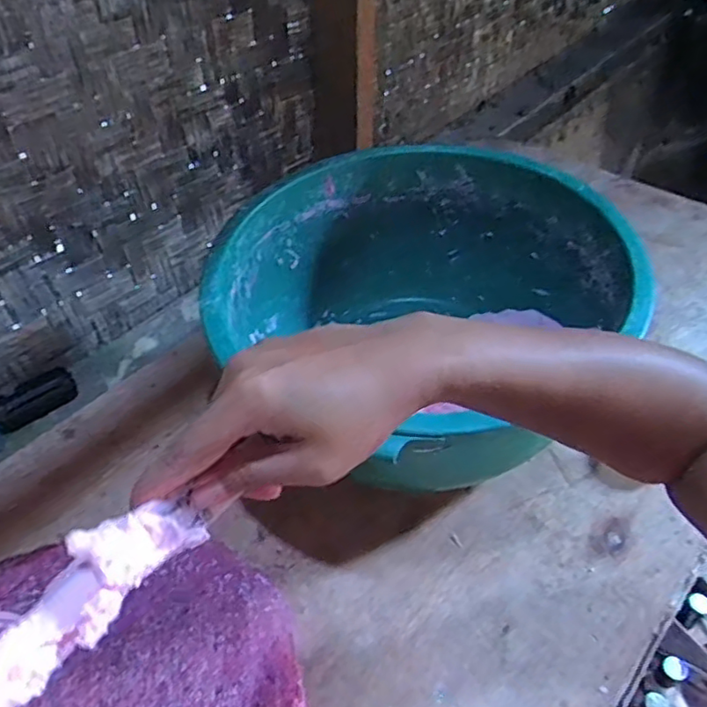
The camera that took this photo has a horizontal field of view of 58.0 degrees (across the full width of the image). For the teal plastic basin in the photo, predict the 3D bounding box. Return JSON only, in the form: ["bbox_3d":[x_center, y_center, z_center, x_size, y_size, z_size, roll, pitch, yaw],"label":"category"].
[{"bbox_3d":[0.075,-0.031,0.718,0.426,0.200,0.422,-2,46,2],"label":"teal plastic basin"}]

